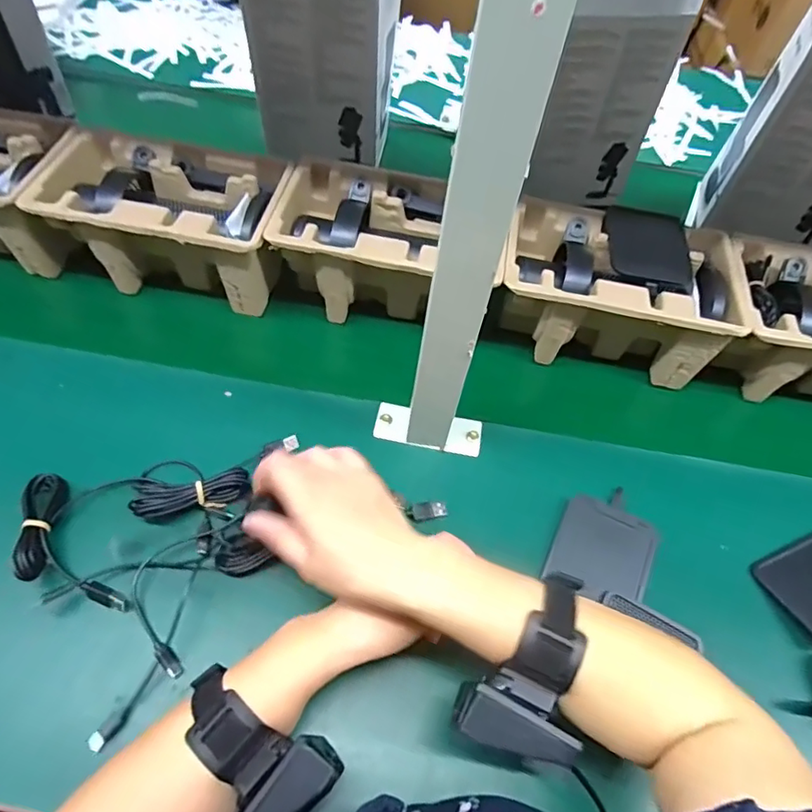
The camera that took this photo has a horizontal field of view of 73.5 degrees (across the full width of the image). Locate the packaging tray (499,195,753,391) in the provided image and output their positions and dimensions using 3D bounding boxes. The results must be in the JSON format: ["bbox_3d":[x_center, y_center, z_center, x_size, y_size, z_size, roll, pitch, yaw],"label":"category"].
[{"bbox_3d":[0.211,-0.122,0.577,0.228,0.102,0.144,10,57,3],"label":"packaging tray"}]

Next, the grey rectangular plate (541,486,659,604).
[{"bbox_3d":[0.170,0.117,0.462,0.080,0.015,0.090,22,59,11],"label":"grey rectangular plate"}]

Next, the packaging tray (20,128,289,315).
[{"bbox_3d":[-0.244,-0.196,0.576,0.231,0.105,0.143,8,57,2],"label":"packaging tray"}]

